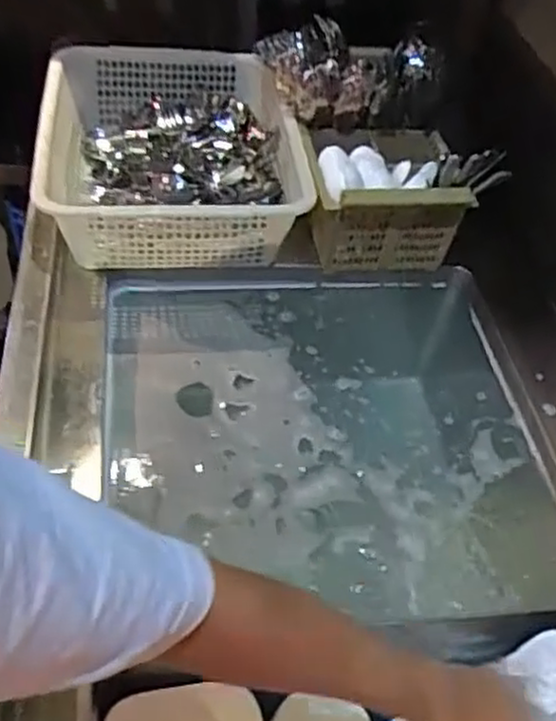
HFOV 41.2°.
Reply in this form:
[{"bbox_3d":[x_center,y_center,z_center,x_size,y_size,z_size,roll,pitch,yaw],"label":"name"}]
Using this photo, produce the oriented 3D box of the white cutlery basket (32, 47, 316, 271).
[{"bbox_3d":[-0.156,-0.314,1.076,0.327,0.126,0.449,-2,48,-9],"label":"white cutlery basket"}]

